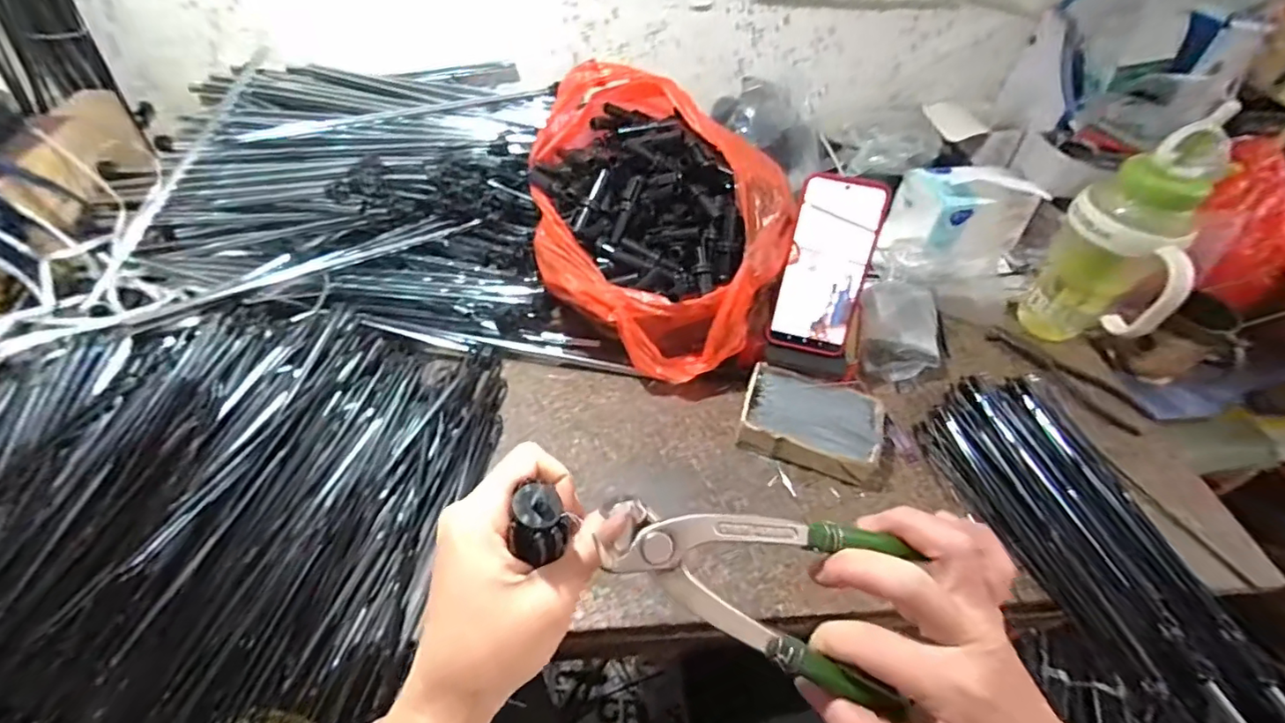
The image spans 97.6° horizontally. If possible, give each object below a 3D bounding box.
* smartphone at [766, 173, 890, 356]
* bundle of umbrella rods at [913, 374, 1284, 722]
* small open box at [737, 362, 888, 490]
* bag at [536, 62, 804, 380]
[{"bbox_3d":[0.173,-0.090,0.533,0.078,0.163,0.007,13,20,8],"label":"smartphone"},{"bbox_3d":[0.404,0.162,0.487,0.157,0.035,0.346,-18,51,-17],"label":"bundle of umbrella rods"},{"bbox_3d":[0.167,0.058,0.547,0.133,0.034,0.095,13,49,10],"label":"small open box"},{"bbox_3d":[0.015,-0.146,0.580,0.244,0.187,0.272,-10,49,-11],"label":"bag"}]

